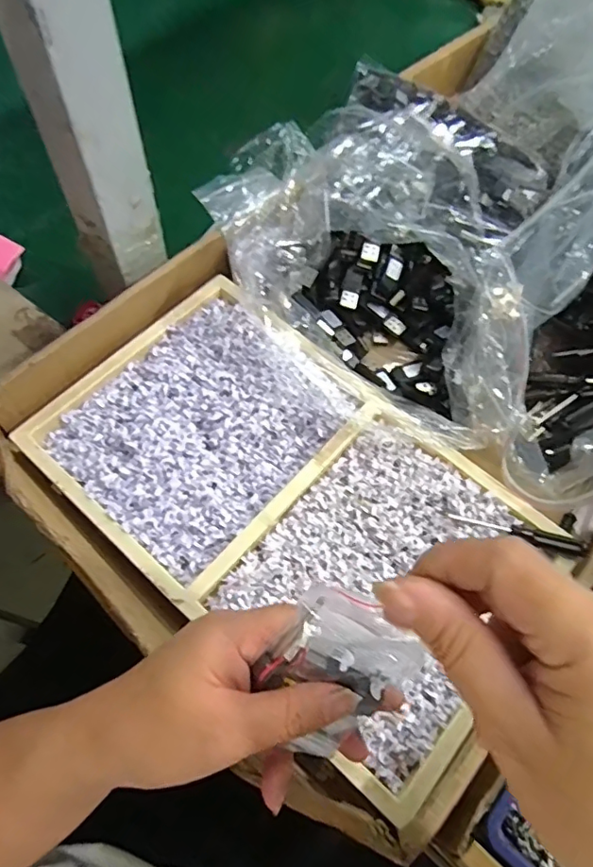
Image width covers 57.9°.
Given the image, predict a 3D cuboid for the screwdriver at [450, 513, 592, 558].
[{"bbox_3d":[0.140,0.061,0.339,0.082,0.006,0.010,16,64,6],"label":"screwdriver"}]

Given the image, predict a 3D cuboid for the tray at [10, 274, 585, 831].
[{"bbox_3d":[-0.006,0.039,0.348,0.317,0.030,0.188,39,68,16],"label":"tray"}]

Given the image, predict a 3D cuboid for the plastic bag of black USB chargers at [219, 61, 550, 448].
[{"bbox_3d":[0.057,-0.106,0.383,0.237,0.133,0.136,31,67,13],"label":"plastic bag of black USB chargers"}]

